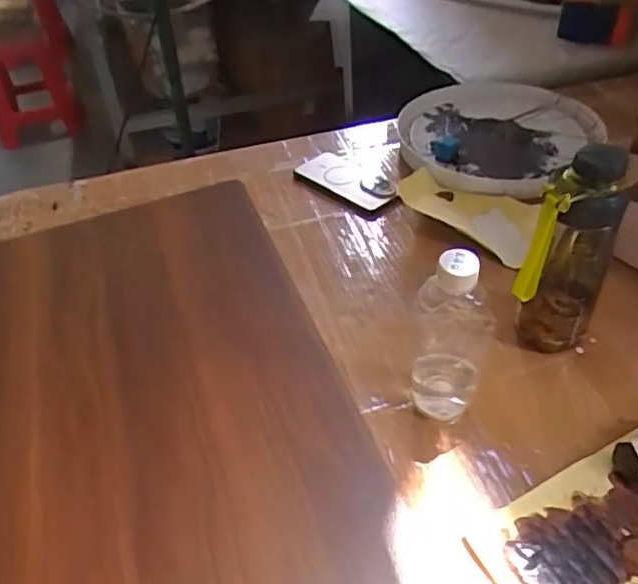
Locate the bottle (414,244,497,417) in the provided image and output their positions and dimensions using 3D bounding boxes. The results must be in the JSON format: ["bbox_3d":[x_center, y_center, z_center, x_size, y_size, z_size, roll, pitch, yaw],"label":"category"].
[{"bbox_3d":[0.120,0.035,0.548,0.068,0.177,0.058,15,45,17],"label":"bottle"}]

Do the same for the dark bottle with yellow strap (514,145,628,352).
[{"bbox_3d":[0.231,-0.027,0.584,0.072,0.211,0.067,-30,50,-27],"label":"dark bottle with yellow strap"}]

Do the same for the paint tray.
[{"bbox_3d":[0.285,-0.241,0.948,0.306,0.041,0.294,-2,43,0],"label":"paint tray"}]

